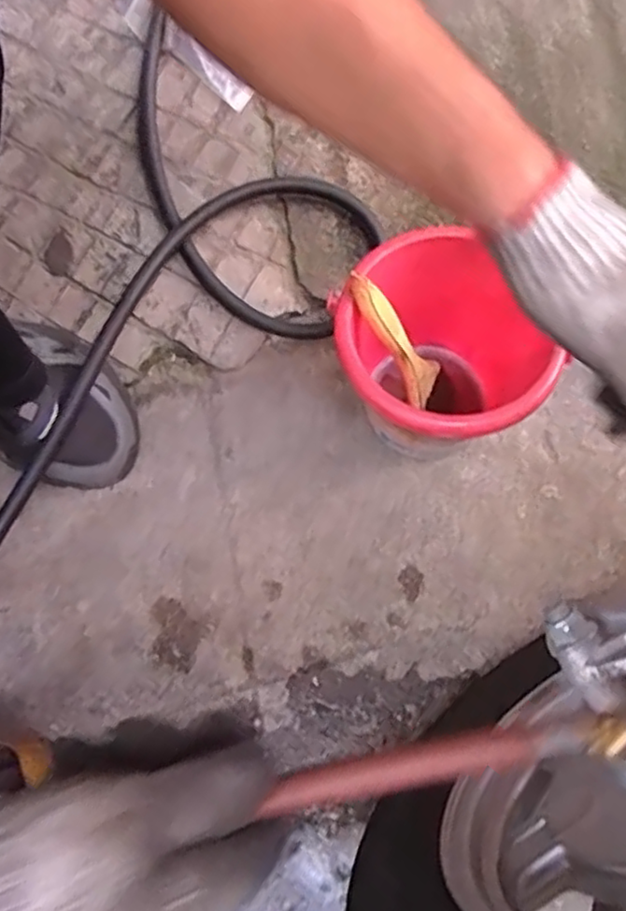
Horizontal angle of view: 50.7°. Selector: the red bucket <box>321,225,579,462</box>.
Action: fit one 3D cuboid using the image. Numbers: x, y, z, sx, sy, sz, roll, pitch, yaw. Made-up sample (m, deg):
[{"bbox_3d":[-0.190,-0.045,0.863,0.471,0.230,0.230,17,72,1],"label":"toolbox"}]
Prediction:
[{"bbox_3d":[0.086,-0.062,0.487,0.137,0.137,0.137,0,71,-1],"label":"red bucket"}]

